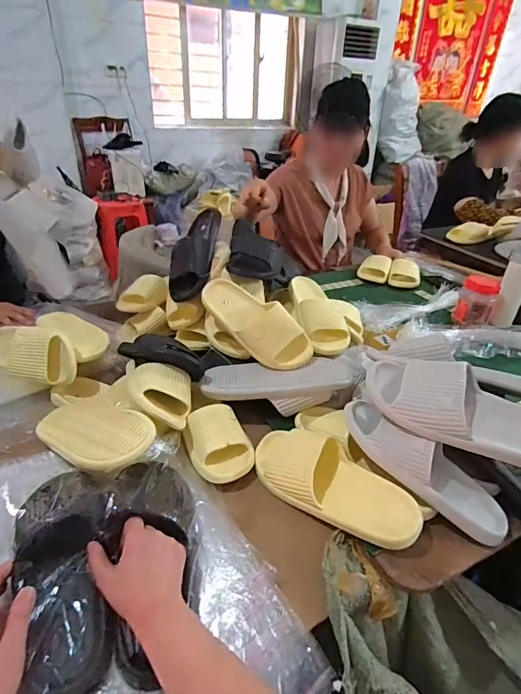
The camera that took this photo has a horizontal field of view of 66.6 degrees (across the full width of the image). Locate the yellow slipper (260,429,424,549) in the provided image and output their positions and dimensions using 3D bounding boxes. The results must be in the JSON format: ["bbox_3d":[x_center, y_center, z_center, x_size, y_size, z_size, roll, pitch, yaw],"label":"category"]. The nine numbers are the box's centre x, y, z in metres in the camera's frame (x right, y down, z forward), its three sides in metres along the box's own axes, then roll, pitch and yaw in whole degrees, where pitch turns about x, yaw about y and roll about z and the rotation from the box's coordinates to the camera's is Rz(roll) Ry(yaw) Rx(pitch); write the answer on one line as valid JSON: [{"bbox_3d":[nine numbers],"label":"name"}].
[{"bbox_3d":[0.101,0.196,0.591,0.262,0.074,0.100,28,41,33],"label":"yellow slipper"}]

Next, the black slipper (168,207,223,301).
[{"bbox_3d":[-0.143,-0.229,0.917,0.087,0.064,0.267,7,58,6],"label":"black slipper"}]

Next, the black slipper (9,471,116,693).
[{"bbox_3d":[-0.228,0.254,0.472,0.105,0.057,0.268,-12,45,-22],"label":"black slipper"}]

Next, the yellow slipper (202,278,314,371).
[{"bbox_3d":[-0.012,-0.050,0.792,0.251,0.108,0.075,37,1,21],"label":"yellow slipper"}]

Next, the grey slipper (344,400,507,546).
[{"bbox_3d":[0.245,0.169,0.584,0.264,0.070,0.087,39,44,14],"label":"grey slipper"}]

